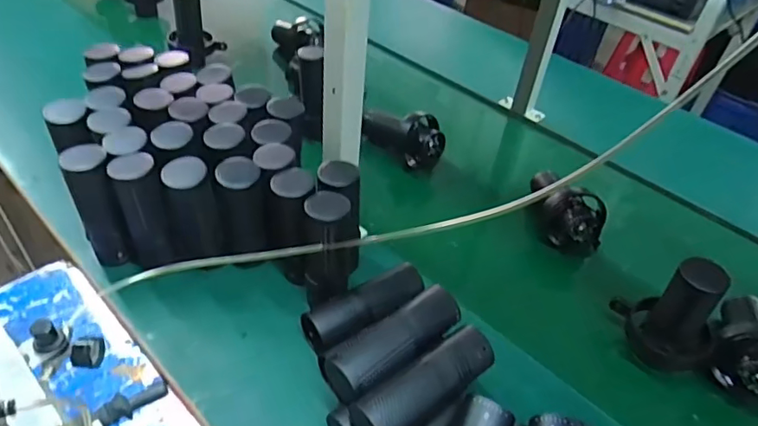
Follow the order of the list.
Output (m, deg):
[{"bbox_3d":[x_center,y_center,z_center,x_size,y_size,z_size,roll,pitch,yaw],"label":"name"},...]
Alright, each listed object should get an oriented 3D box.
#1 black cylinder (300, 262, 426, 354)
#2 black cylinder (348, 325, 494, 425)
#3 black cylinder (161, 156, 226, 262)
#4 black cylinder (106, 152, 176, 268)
[{"bbox_3d":[-0.018,0.121,0.671,0.161,0.058,0.061,-24,51,-30],"label":"black cylinder"},{"bbox_3d":[0.049,0.179,0.543,0.158,0.053,0.055,-25,51,-31],"label":"black cylinder"},{"bbox_3d":[-0.242,0.003,0.681,0.054,0.142,0.051,-17,48,-24],"label":"black cylinder"},{"bbox_3d":[-0.300,0.005,0.669,0.052,0.153,0.054,-17,48,-24],"label":"black cylinder"}]

